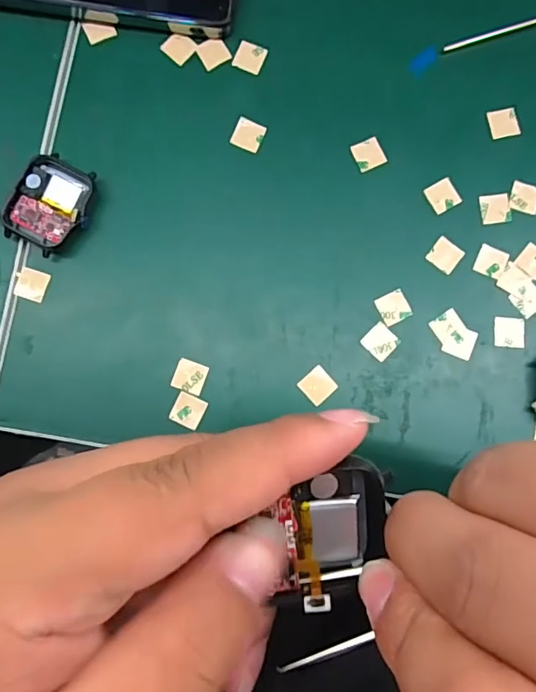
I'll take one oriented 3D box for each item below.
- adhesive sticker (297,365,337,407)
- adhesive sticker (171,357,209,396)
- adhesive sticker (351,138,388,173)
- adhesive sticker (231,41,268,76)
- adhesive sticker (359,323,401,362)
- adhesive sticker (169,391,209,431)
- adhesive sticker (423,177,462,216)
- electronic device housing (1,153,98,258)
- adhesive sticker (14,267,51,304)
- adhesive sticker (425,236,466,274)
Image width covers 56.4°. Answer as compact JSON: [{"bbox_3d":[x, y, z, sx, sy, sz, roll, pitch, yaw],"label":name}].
[{"bbox_3d":[0.025,0.020,0.252,0.015,0.004,0.015,-43,87,-4],"label":"adhesive sticker"},{"bbox_3d":[-0.039,0.016,0.253,0.016,0.004,0.016,19,83,-2],"label":"adhesive sticker"},{"bbox_3d":[0.054,-0.102,0.265,0.016,0.004,0.016,-26,86,-3],"label":"adhesive sticker"},{"bbox_3d":[-0.010,-0.157,0.270,0.015,0.004,0.016,23,85,-1],"label":"adhesive sticker"},{"bbox_3d":[0.058,-0.002,0.256,0.015,0.004,0.016,-44,85,-5],"label":"adhesive sticker"},{"bbox_3d":[-0.040,0.033,0.251,0.015,0.004,0.016,25,82,-2],"label":"adhesive sticker"},{"bbox_3d":[0.093,-0.080,0.265,0.016,0.004,0.016,-29,86,-2],"label":"adhesive sticker"},{"bbox_3d":[-0.110,-0.072,0.255,0.038,0.010,0.046,27,85,1],"label":"electronic device housing"},{"bbox_3d":[-0.121,-0.031,0.256,0.016,0.004,0.016,18,80,-5],"label":"adhesive sticker"},{"bbox_3d":[0.093,-0.047,0.260,0.015,0.004,0.016,38,85,2],"label":"adhesive sticker"}]

